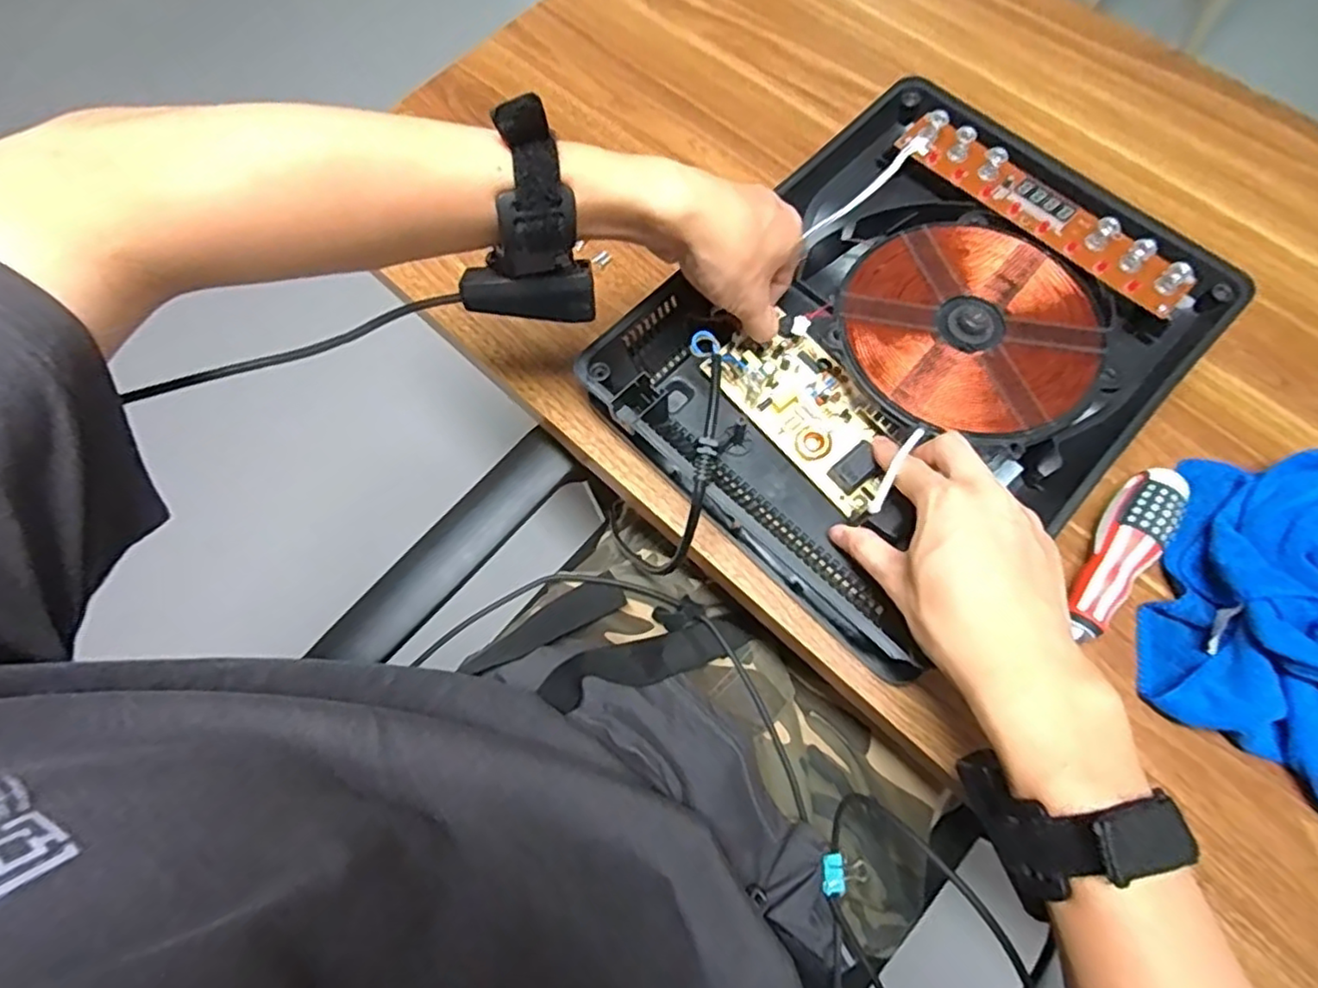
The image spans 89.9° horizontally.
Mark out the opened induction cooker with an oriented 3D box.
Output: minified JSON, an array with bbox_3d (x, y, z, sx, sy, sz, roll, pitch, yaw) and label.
[{"bbox_3d":[0.160,-0.094,0.431,0.341,0.063,0.269,-41,74,-12],"label":"opened induction cooker"}]

